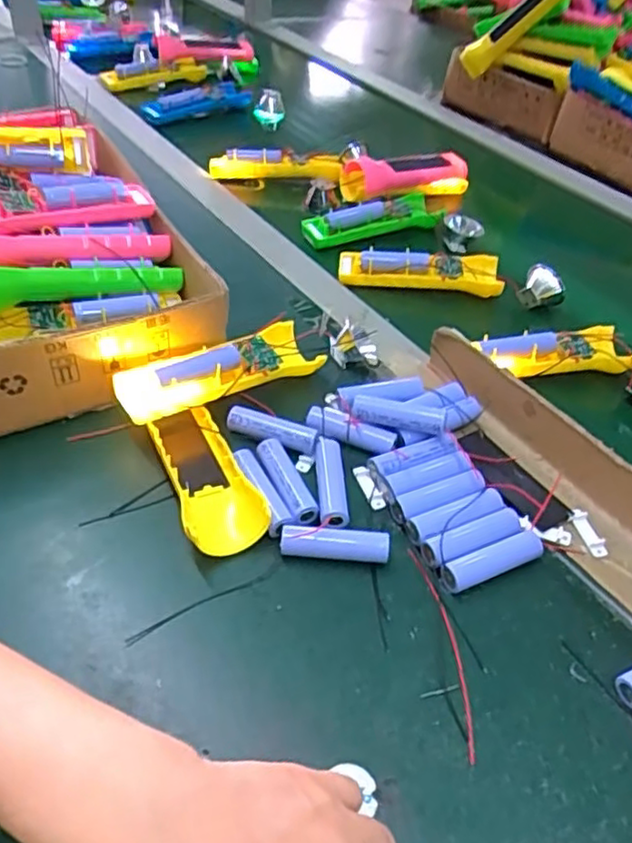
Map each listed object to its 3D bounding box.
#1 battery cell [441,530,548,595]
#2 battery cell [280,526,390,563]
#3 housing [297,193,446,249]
[{"bbox_3d":[0.109,0.087,0.406,0.069,0.013,0.018,-15,47,-19],"label":"battery cell"},{"bbox_3d":[0.012,0.075,0.405,0.065,0.020,0.016,6,44,2],"label":"battery cell"},{"bbox_3d":[0.058,-0.215,0.706,0.148,0.025,0.036,-14,47,-18],"label":"housing"}]

